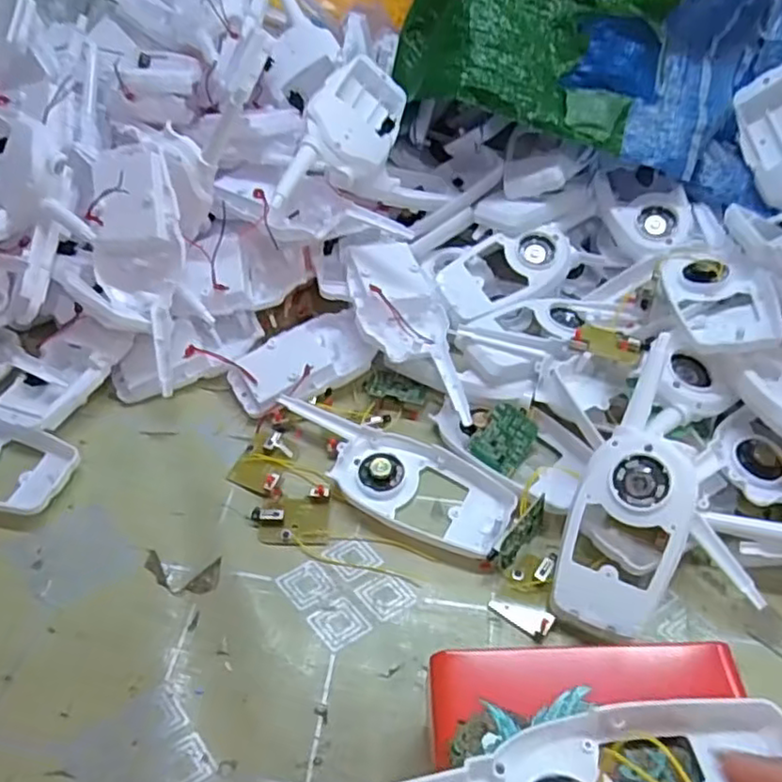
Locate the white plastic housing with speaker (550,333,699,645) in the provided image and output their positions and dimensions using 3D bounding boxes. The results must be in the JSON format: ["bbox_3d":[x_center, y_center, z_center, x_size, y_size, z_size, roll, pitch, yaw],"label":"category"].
[{"bbox_3d":[0.134,0.049,0.355,0.058,0.017,0.163,16,76,14],"label":"white plastic housing with speaker"}]

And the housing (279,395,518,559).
[{"bbox_3d":[-0.003,0.050,0.411,0.159,0.014,0.057,23,54,19],"label":"housing"}]

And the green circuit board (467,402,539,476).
[{"bbox_3d":[0.074,0.031,0.421,0.032,0.004,0.040,35,78,-3],"label":"green circuit board"}]

